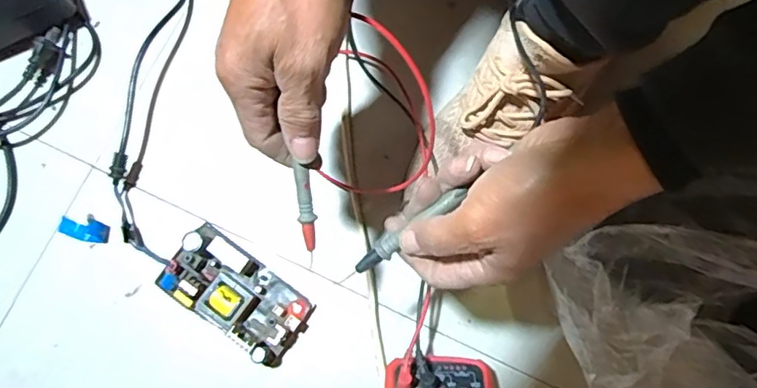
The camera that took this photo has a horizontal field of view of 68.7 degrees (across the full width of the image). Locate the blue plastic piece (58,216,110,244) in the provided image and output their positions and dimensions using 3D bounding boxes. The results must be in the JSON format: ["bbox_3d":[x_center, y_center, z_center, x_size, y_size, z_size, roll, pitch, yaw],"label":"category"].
[{"bbox_3d":[-0.275,0.032,0.512,0.048,0.008,0.019,13,78,4],"label":"blue plastic piece"}]

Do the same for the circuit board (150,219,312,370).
[{"bbox_3d":[-0.124,0.087,0.483,0.127,0.034,0.066,35,81,8],"label":"circuit board"}]

